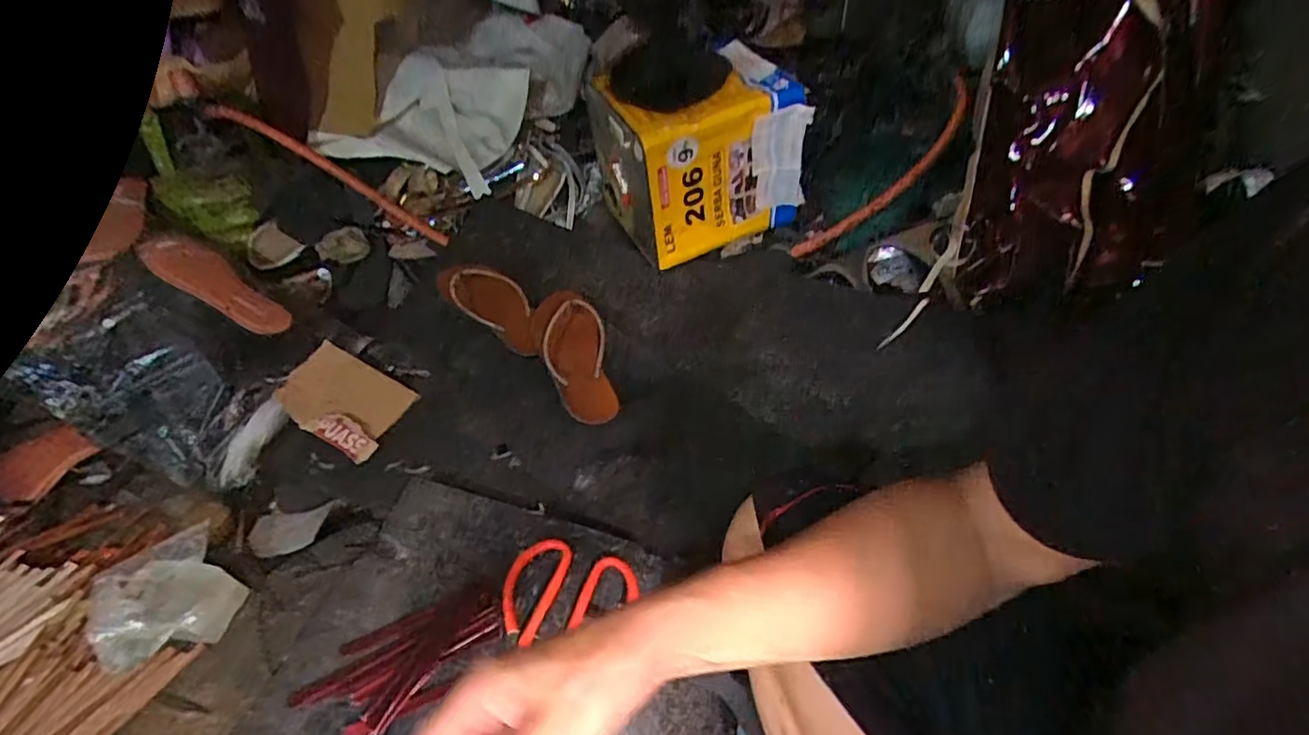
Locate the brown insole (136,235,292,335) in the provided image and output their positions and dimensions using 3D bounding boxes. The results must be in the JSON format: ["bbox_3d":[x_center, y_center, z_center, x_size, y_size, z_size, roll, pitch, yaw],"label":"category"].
[{"bbox_3d":[-0.605,-0.116,0.844,0.217,0.021,0.075,35,50,-2],"label":"brown insole"}]

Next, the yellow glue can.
[{"bbox_3d":[0.055,-0.373,1.024,0.320,0.264,0.288,-23,44,-20],"label":"yellow glue can"}]

